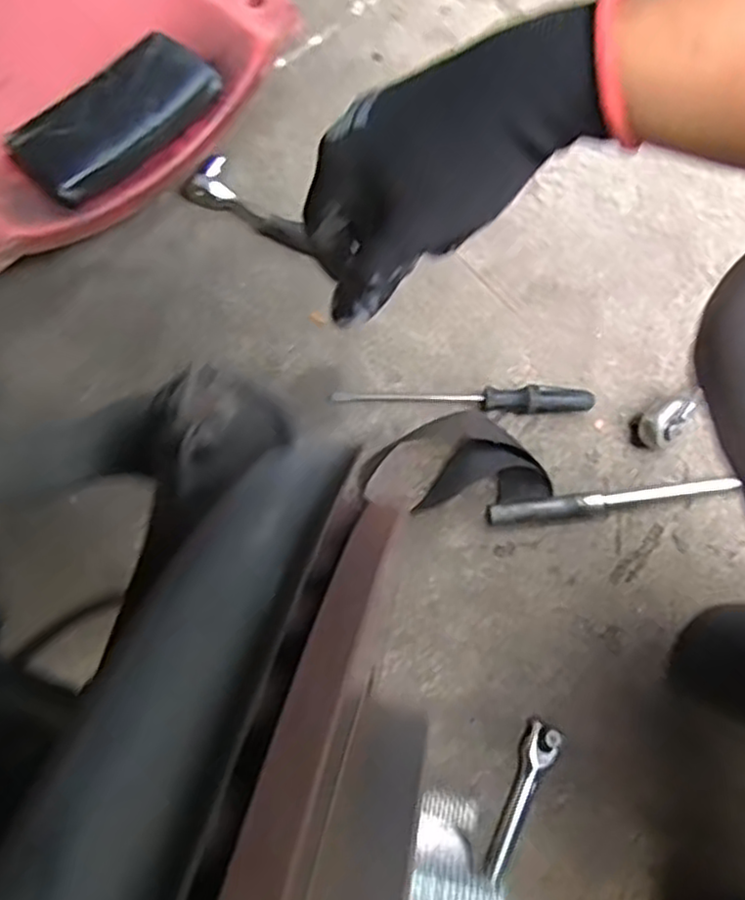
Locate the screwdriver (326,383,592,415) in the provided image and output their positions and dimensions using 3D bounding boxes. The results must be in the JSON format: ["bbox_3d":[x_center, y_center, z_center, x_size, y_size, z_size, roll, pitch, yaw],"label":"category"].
[{"bbox_3d":[0.087,-0.050,0.695,0.240,0.030,0.025,3,71,0],"label":"screwdriver"}]

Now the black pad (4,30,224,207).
[{"bbox_3d":[-0.244,-0.319,0.701,0.086,0.031,0.191,40,74,13],"label":"black pad"}]

